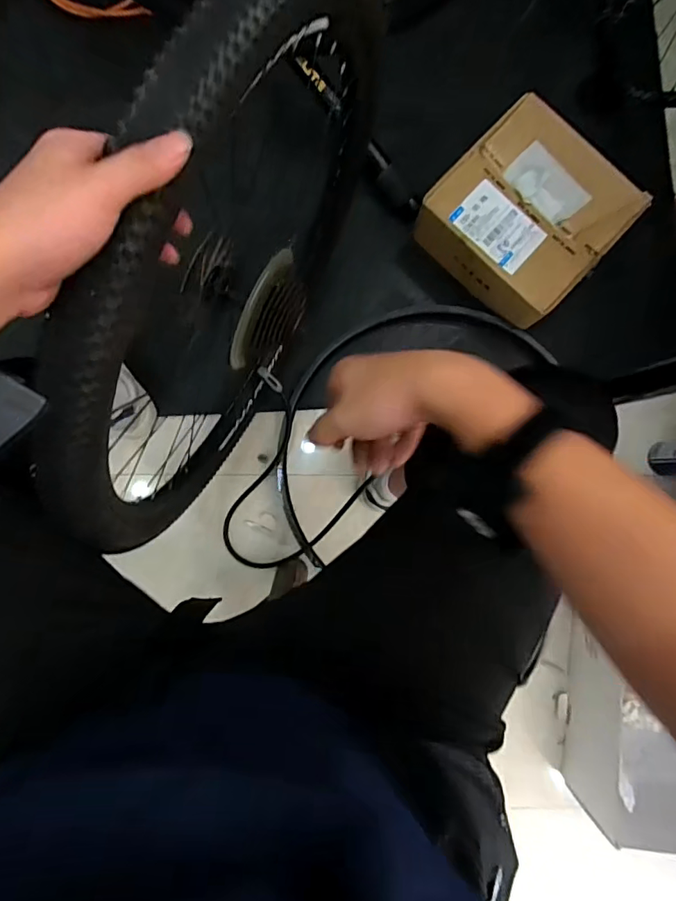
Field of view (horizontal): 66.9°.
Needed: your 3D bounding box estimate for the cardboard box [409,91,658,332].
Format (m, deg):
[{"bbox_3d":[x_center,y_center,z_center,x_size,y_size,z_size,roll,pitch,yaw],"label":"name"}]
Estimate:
[{"bbox_3d":[0.316,-0.395,0.859,0.276,0.105,0.272,44,87,0],"label":"cardboard box"}]

